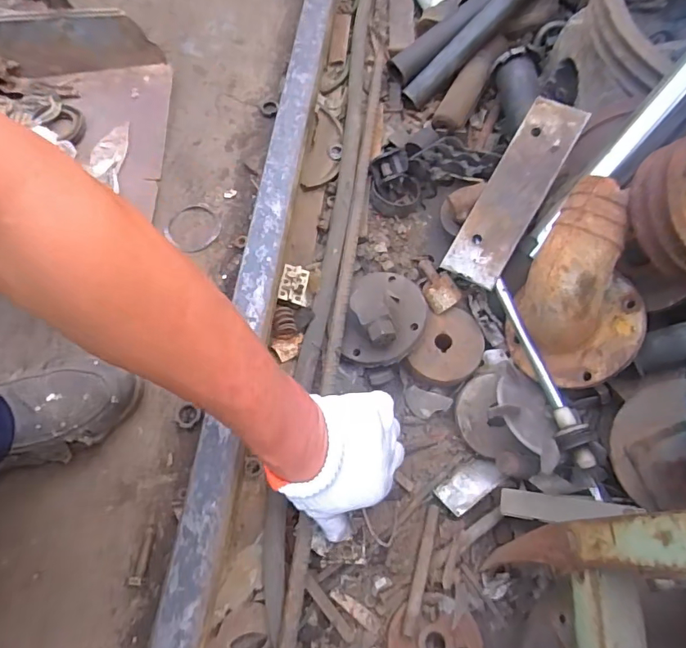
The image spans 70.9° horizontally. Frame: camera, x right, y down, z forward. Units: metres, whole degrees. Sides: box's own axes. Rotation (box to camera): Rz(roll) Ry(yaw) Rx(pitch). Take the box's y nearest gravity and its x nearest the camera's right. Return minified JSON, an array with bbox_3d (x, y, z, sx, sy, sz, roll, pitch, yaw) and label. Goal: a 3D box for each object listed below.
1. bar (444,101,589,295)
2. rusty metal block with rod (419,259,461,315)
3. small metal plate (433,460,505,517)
[{"bbox_3d":[0.180,-0.139,0.505,0.059,0.007,0.208,29,90,22],"label":"bar"},{"bbox_3d":[0.101,-0.047,0.533,0.036,0.031,0.074,-9,38,-4],"label":"rusty metal block with rod"},{"bbox_3d":[0.126,0.159,0.476,0.065,0.004,0.034,-31,42,-15],"label":"small metal plate"}]

